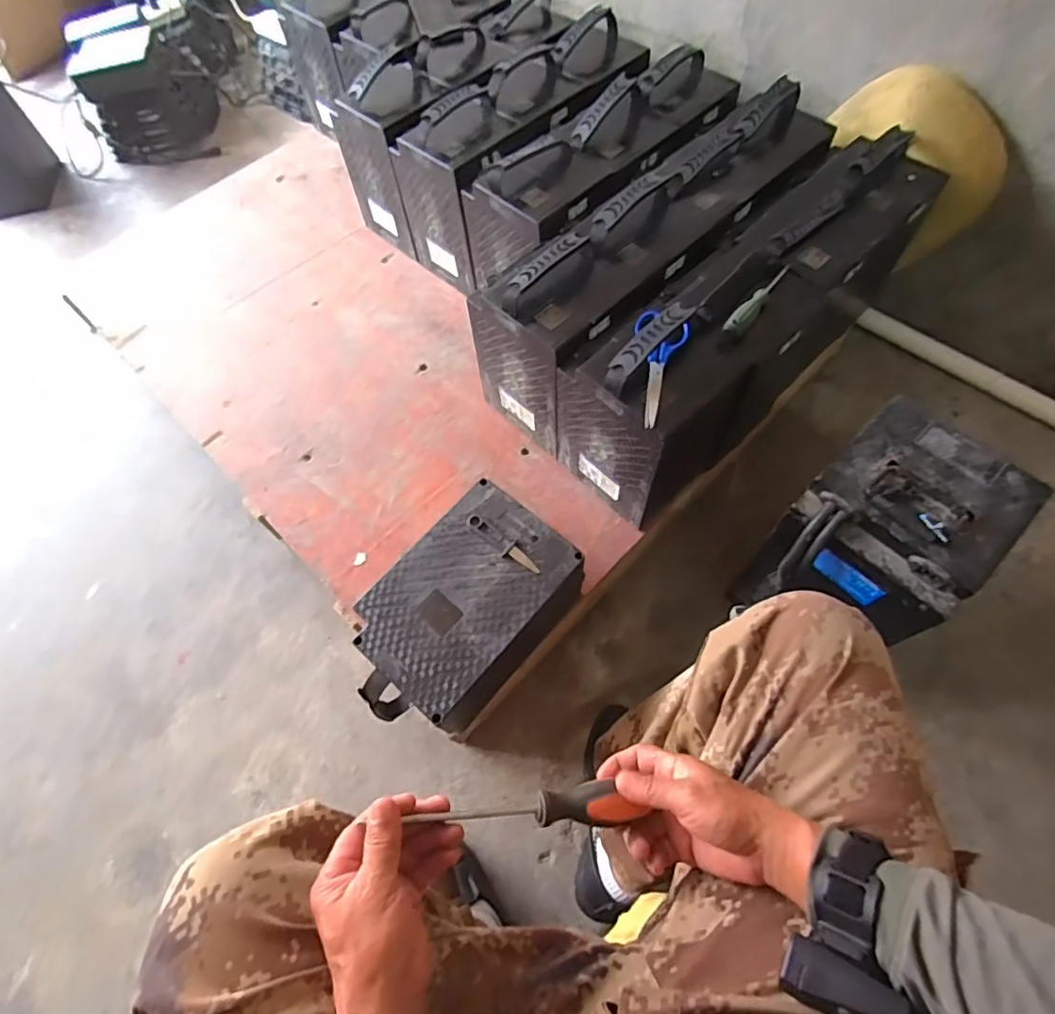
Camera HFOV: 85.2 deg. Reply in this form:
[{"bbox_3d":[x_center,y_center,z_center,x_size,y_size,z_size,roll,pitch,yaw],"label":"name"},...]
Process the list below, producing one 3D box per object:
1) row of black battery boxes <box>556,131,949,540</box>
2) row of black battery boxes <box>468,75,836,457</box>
[{"bbox_3d":[0.335,-0.269,0.862,0.625,0.300,0.179,-39,68,-14],"label":"row of black battery boxes"},{"bbox_3d":[0.211,-0.387,0.904,0.623,0.265,0.170,-39,68,-14],"label":"row of black battery boxes"}]

